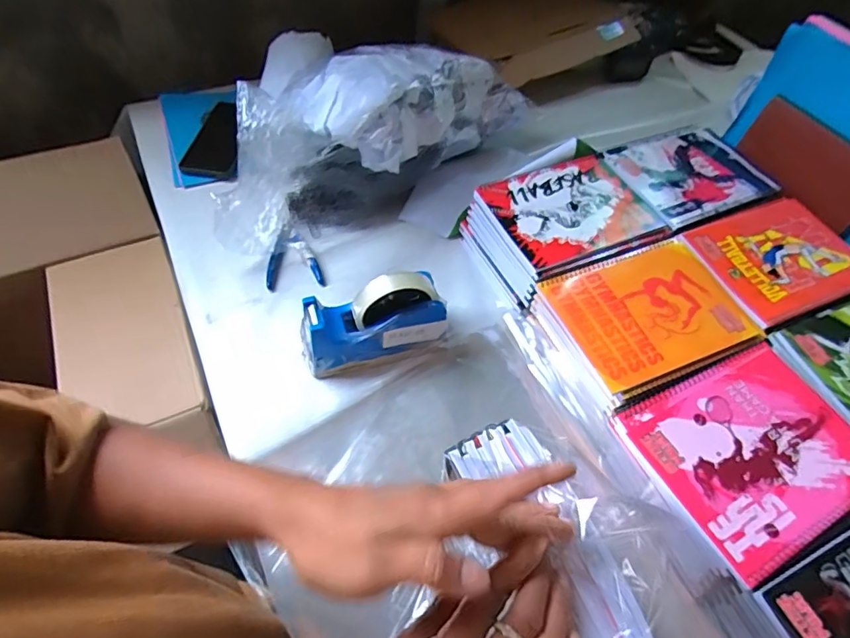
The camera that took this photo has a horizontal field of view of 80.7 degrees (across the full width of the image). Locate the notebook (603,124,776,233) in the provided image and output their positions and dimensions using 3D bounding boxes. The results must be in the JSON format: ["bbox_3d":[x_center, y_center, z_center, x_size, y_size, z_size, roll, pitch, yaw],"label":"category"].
[{"bbox_3d":[0.369,-0.203,0.694,0.207,0.012,0.157,-19,59,-16],"label":"notebook"}]

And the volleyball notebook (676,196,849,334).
[{"bbox_3d":[0.437,-0.076,0.617,0.210,0.011,0.153,-19,59,-15],"label":"volleyball notebook"}]

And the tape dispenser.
[{"bbox_3d":[-0.056,0.001,0.556,0.155,0.101,0.055,-15,57,-13],"label":"tape dispenser"}]

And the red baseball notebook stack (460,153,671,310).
[{"bbox_3d":[0.178,-0.116,0.660,0.217,0.079,0.157,-20,58,-16],"label":"red baseball notebook stack"}]

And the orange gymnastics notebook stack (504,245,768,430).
[{"bbox_3d":[0.239,0.011,0.579,0.219,0.079,0.163,-16,57,-13],"label":"orange gymnastics notebook stack"}]

